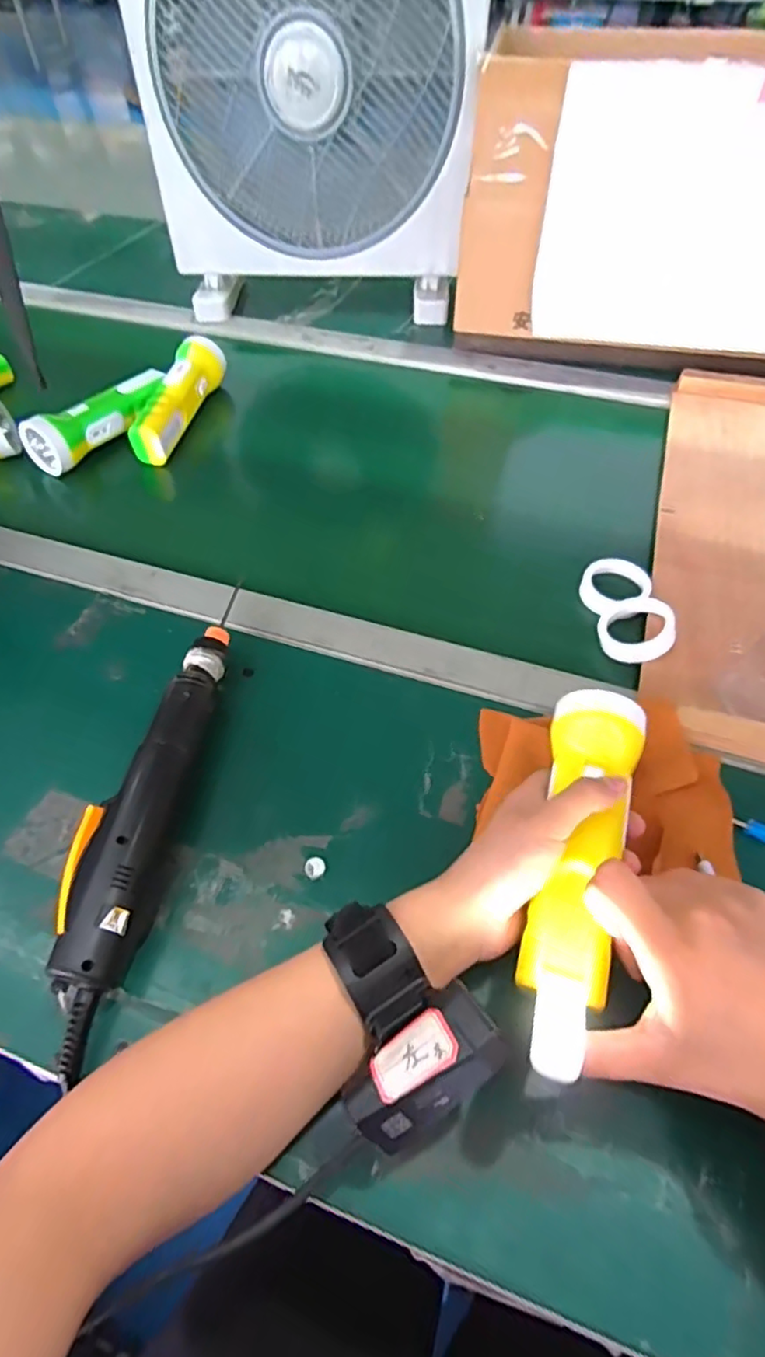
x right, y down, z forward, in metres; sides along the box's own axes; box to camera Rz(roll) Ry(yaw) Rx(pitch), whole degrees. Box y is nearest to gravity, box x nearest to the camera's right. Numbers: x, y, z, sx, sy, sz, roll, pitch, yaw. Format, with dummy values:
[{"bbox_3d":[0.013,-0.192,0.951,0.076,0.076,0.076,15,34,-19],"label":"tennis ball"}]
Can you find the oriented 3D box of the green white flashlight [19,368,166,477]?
[{"bbox_3d":[-0.295,-0.282,0.652,0.050,0.048,0.168,26,58,21],"label":"green white flashlight"}]

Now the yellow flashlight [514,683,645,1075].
[{"bbox_3d":[0.102,0.091,0.321,0.048,0.037,0.208,14,53,13],"label":"yellow flashlight"}]

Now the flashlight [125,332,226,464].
[{"bbox_3d":[-0.224,-0.301,0.677,0.054,0.054,0.176,7,56,8],"label":"flashlight"}]

